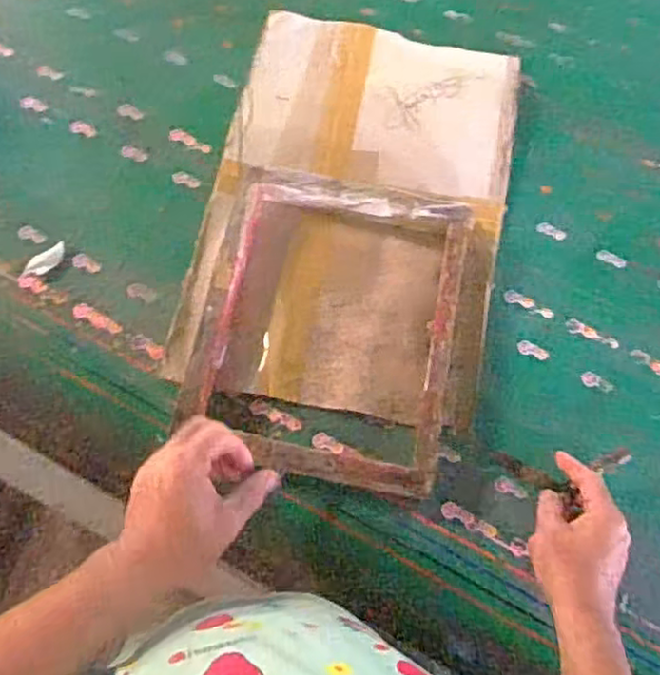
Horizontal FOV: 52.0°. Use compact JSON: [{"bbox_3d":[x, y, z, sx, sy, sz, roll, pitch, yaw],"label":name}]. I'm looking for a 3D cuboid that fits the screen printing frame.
[{"bbox_3d":[-0.006,-0.015,0.741,0.280,0.048,0.330,11,70,1],"label":"screen printing frame"}]

